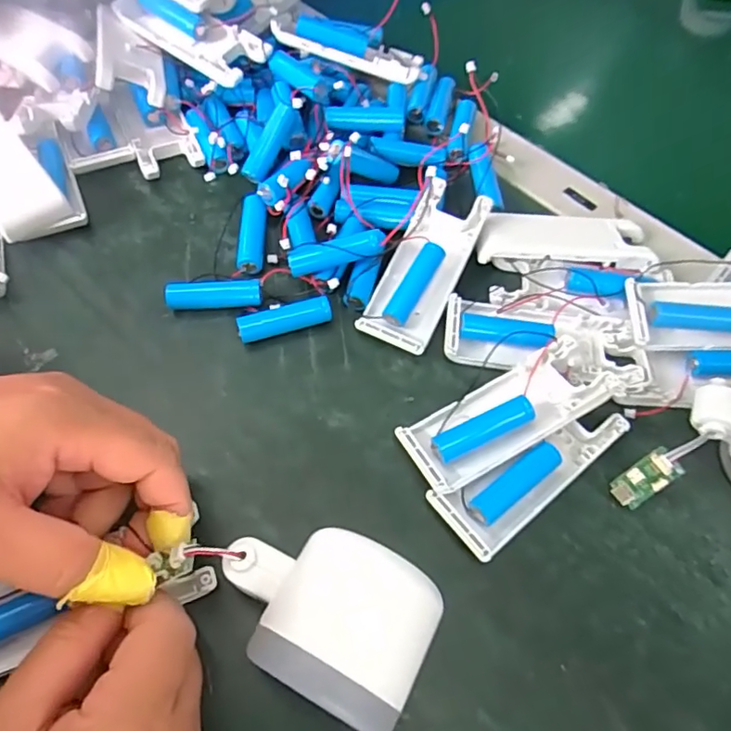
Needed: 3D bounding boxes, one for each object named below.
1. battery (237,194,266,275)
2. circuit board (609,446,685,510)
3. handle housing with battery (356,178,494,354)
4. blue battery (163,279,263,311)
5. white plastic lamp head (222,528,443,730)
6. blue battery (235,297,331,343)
[{"bbox_3d":[-0.067,-0.077,0.328,0.015,0.013,0.048,-1,62,-4],"label":"battery"},{"bbox_3d":[0.134,0.055,0.269,0.032,0.004,0.016,-40,81,14],"label":"circuit board"},{"bbox_3d":[0.033,-0.056,0.318,0.039,0.017,0.100,24,75,9],"label":"handle housing with battery"},{"bbox_3d":[-0.083,-0.039,0.307,0.050,0.015,0.012,-5,62,-6],"label":"blue battery"},{"bbox_3d":[-0.016,0.094,0.219,0.081,0.057,0.054,27,63,11],"label":"white plastic lamp head"},{"bbox_3d":[-0.043,-0.025,0.305,0.051,0.013,0.011,-16,64,-12],"label":"blue battery"}]

